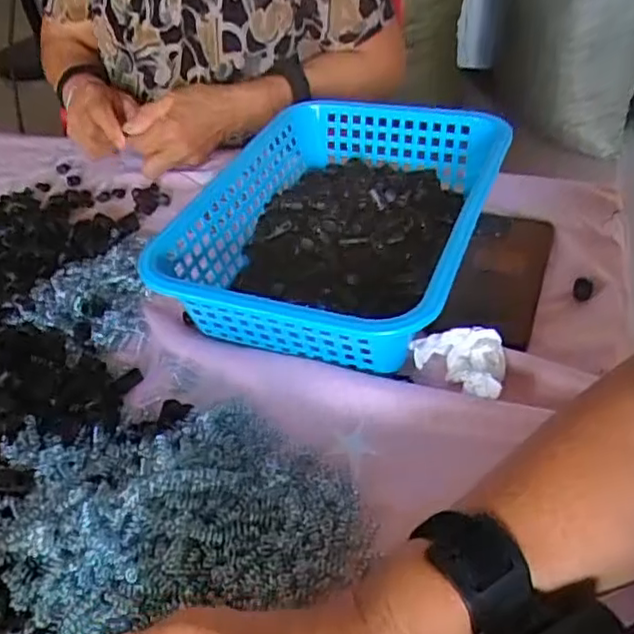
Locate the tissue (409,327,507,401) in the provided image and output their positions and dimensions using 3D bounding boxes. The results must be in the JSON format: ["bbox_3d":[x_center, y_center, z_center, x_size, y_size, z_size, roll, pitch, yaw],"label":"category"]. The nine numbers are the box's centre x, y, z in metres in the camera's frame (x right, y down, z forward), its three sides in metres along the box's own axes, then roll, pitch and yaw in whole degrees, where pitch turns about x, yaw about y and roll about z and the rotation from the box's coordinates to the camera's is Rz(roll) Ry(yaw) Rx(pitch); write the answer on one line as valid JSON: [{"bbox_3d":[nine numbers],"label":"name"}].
[{"bbox_3d":[0.101,0.028,0.433,0.062,0.023,0.047,21,50,27],"label":"tissue"}]

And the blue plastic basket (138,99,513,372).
[{"bbox_3d":[0.025,-0.078,0.520,0.213,0.074,0.298,13,46,20],"label":"blue plastic basket"}]

